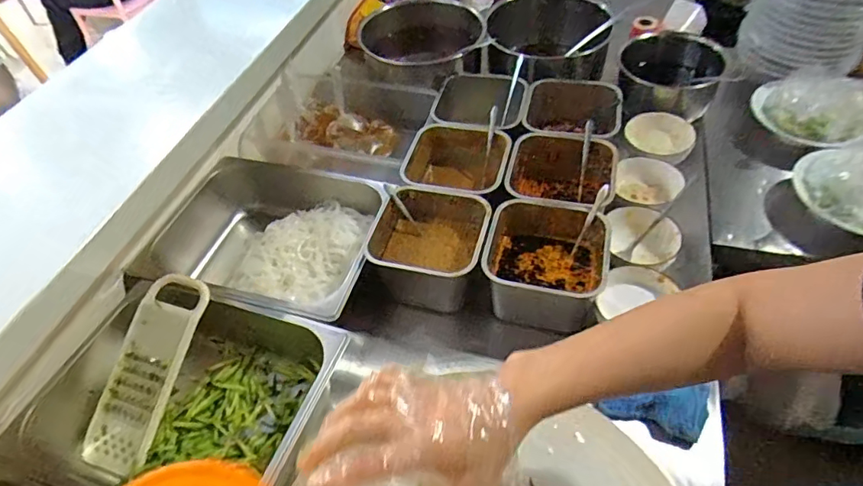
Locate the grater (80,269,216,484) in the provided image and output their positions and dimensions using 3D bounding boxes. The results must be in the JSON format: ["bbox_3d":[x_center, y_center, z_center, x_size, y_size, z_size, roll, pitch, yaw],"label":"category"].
[{"bbox_3d":[-0.362,0.160,0.662,0.088,0.016,0.243,13,75,16],"label":"grater"}]

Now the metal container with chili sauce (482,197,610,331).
[{"bbox_3d":[0.159,0.032,0.734,0.158,0.097,0.157,9,51,13],"label":"metal container with chili sauce"}]

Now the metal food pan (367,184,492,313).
[{"bbox_3d":[-0.003,0.007,0.766,0.166,0.099,0.157,8,51,12],"label":"metal food pan"}]

